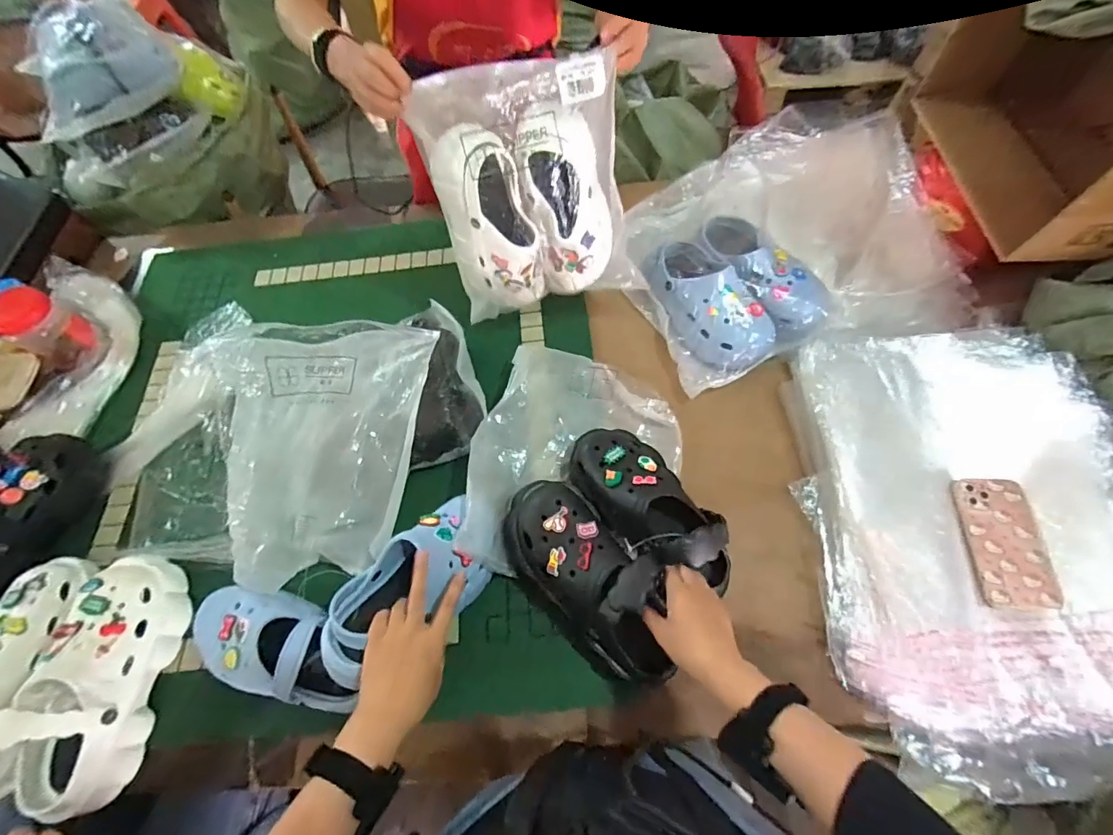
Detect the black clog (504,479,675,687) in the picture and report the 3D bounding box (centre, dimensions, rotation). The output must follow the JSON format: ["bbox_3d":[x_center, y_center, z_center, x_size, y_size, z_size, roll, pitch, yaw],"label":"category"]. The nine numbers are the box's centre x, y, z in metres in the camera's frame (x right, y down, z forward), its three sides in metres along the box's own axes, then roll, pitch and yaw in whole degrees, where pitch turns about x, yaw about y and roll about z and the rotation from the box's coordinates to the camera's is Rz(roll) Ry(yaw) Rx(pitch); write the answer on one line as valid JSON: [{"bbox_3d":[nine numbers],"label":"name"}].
[{"bbox_3d":[0.038,0.191,0.581,0.122,0.109,0.262,-40,69,-16],"label":"black clog"}]

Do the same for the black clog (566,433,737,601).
[{"bbox_3d":[0.120,0.107,0.626,0.122,0.099,0.245,-36,53,-15],"label":"black clog"}]

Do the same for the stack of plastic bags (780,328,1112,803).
[{"bbox_3d":[0.540,0.134,0.620,0.386,0.083,0.562,0,63,2],"label":"stack of plastic bags"}]

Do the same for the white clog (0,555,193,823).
[{"bbox_3d":[-0.549,0.306,0.582,0.118,0.132,0.270,1,63,2],"label":"white clog"}]

